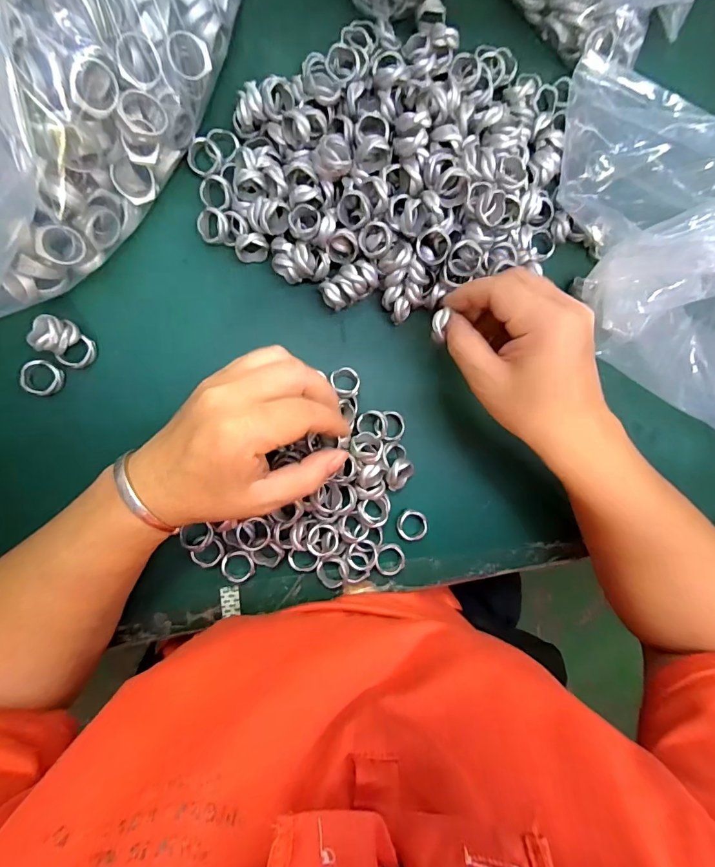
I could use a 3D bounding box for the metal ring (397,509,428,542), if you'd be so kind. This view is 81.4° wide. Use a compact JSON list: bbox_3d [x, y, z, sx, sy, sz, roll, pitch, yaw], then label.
[{"bbox_3d":[0.041,0.069,0.312,0.023,0.009,0.022,0,92,-8],"label":"metal ring"}]

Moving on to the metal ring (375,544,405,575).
[{"bbox_3d":[0.025,0.092,0.307,0.023,0.010,0.023,0,92,-8],"label":"metal ring"}]

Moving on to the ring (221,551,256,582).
[{"bbox_3d":[-0.083,0.093,0.291,0.022,0.005,0.021,0,89,-4],"label":"ring"}]

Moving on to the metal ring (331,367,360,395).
[{"bbox_3d":[-0.008,-0.038,0.298,0.020,0.004,0.021,3,75,-10],"label":"metal ring"}]

